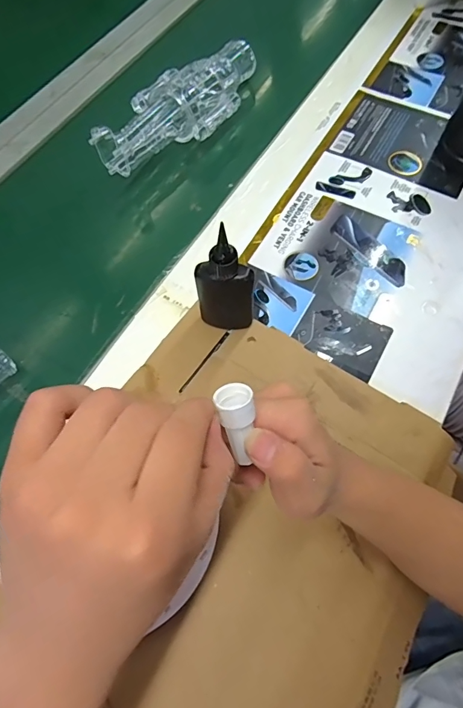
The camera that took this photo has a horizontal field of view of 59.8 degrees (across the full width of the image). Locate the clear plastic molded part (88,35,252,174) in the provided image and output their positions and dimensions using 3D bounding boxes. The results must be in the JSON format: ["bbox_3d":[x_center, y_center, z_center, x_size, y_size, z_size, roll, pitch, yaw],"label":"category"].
[{"bbox_3d":[-0.070,-0.352,0.558,0.118,0.055,0.285,33,73,17],"label":"clear plastic molded part"}]

